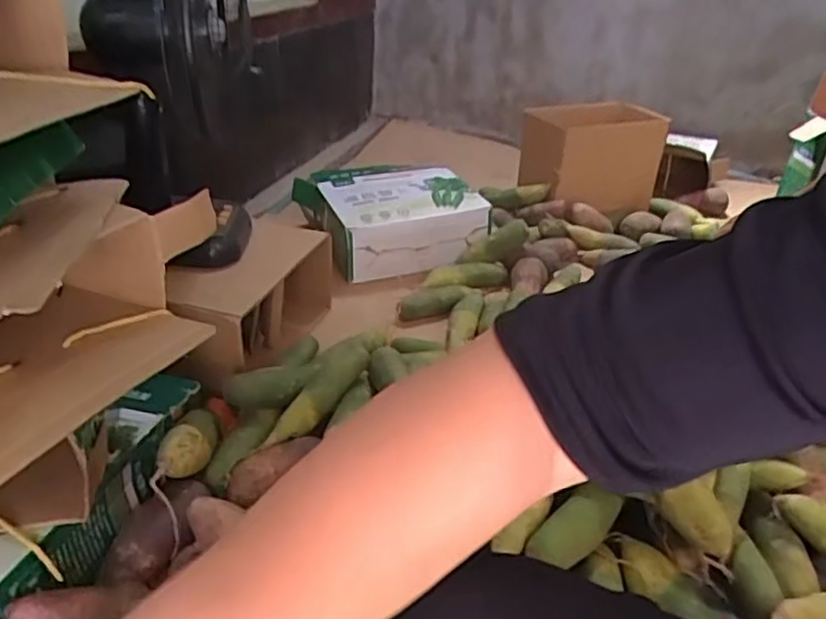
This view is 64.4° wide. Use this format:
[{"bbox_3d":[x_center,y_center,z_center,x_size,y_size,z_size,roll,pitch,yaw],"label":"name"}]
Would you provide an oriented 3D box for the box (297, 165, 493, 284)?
[{"bbox_3d":[-0.056,-0.240,1.599,0.374,0.140,0.358,-12,34,-25],"label":"box"}]

